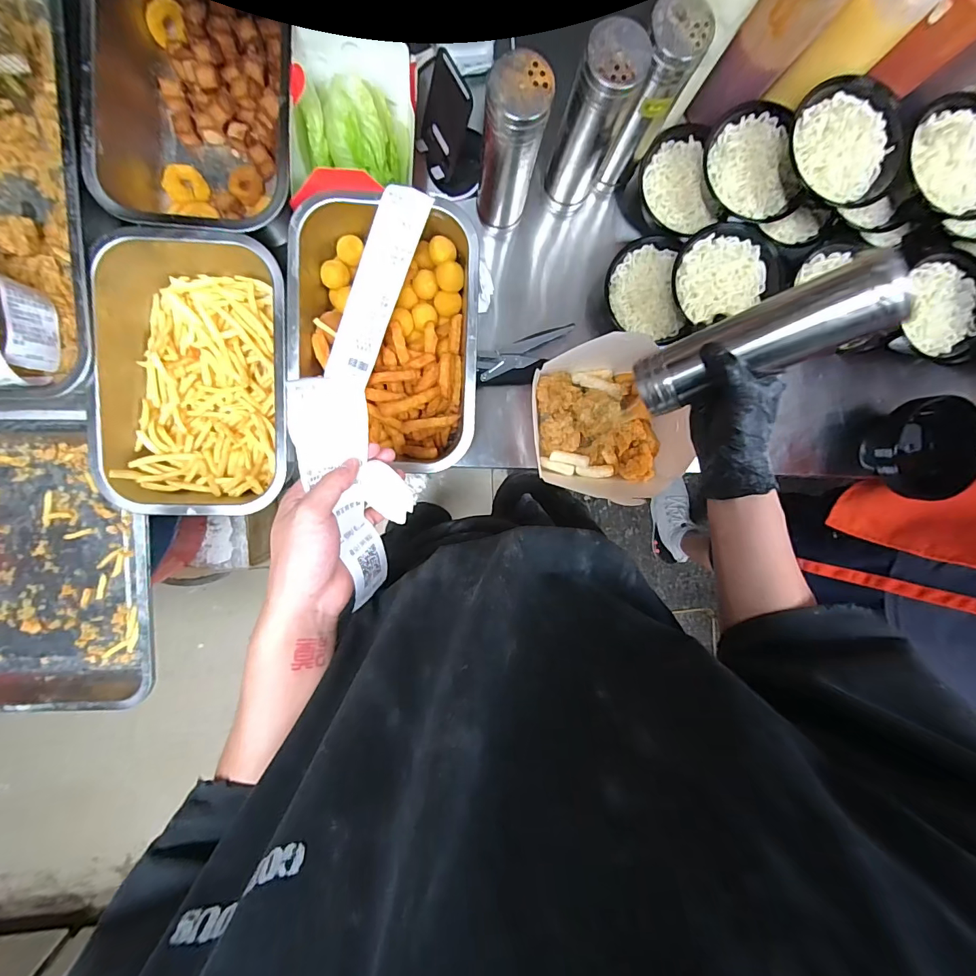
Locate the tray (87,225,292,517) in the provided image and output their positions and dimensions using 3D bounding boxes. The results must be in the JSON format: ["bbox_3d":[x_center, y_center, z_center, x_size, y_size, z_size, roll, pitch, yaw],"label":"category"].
[{"bbox_3d":[-0.338,-0.131,0.532,0.211,0.100,0.315,3,94,-5],"label":"tray"}]

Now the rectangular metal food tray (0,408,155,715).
[{"bbox_3d":[-0.748,0.103,0.598,0.566,0.064,0.409,0,94,-5],"label":"rectangular metal food tray"}]

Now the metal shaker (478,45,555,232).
[{"bbox_3d":[0.025,-0.373,0.491,0.068,0.192,0.054,1,94,-5],"label":"metal shaker"}]

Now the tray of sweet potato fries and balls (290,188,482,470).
[{"bbox_3d":[-0.122,-0.179,0.535,0.209,0.077,0.302,2,94,-5],"label":"tray of sweet potato fries and balls"}]

